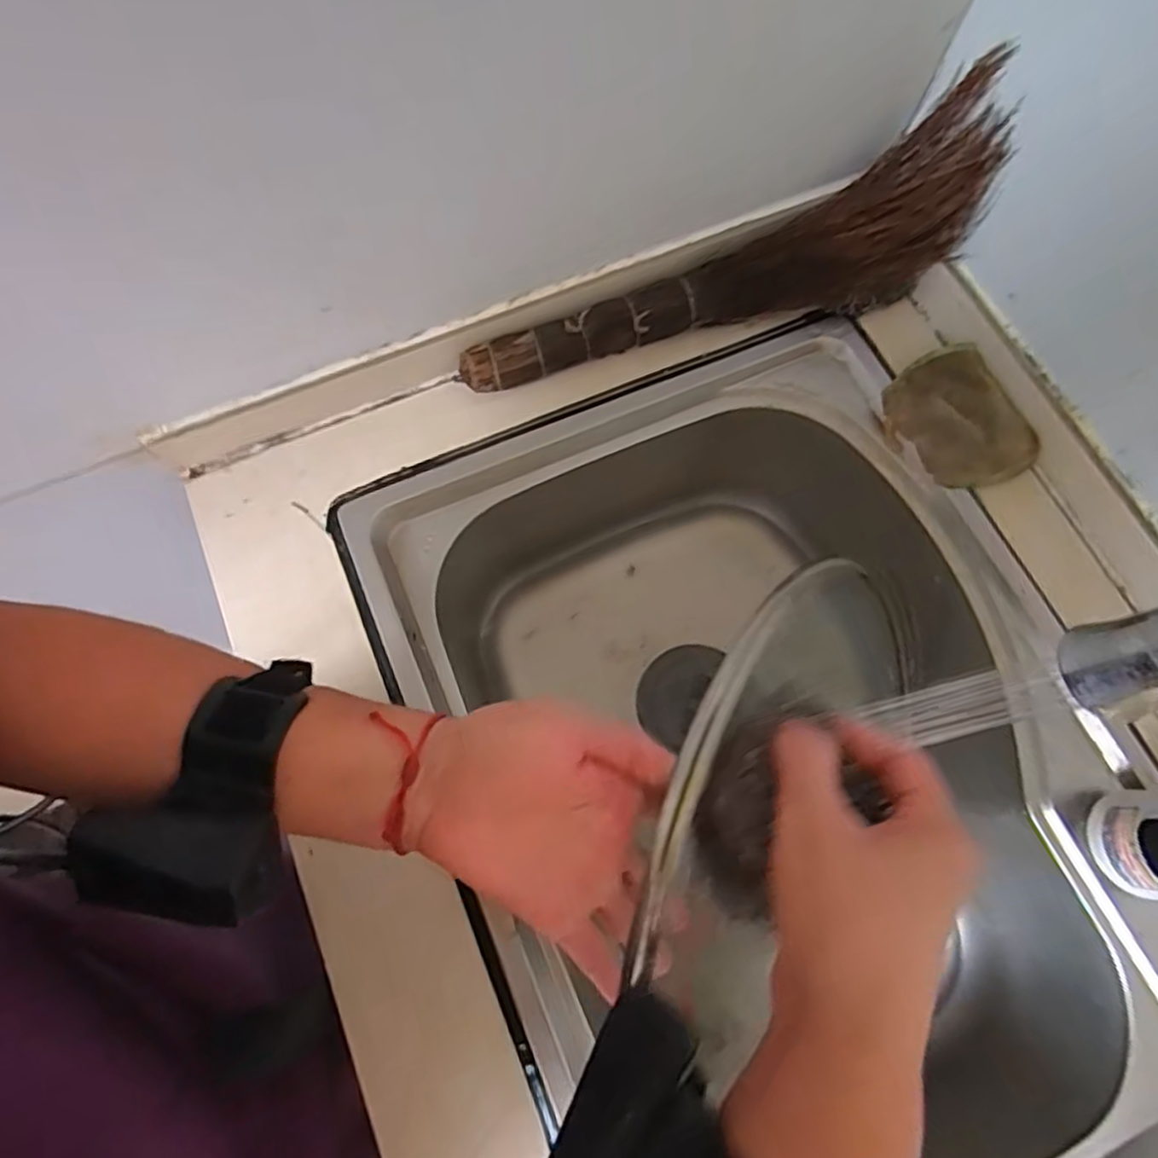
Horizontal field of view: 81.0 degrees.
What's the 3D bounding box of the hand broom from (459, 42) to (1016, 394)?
[{"bbox_3d":[0.096,-0.224,0.482,0.380,0.125,0.073,-18,73,-6],"label":"hand broom"}]

